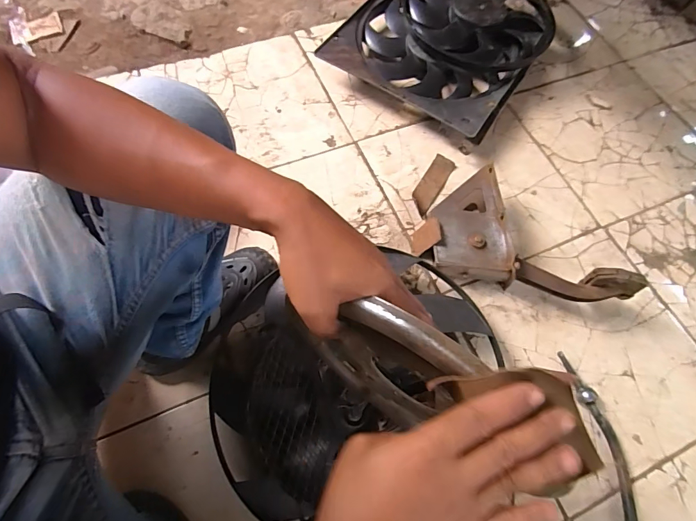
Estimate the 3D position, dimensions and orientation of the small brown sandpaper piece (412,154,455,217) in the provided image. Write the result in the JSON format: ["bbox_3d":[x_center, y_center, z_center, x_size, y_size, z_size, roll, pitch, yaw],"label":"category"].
[{"bbox_3d":[0.187,-0.171,0.869,0.046,0.012,0.155,29,69,12],"label":"small brown sandpaper piece"}]

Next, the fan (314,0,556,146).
[{"bbox_3d":[0.251,-0.574,0.998,0.450,0.103,0.538,30,67,11],"label":"fan"}]

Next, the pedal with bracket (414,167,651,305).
[{"bbox_3d":[0.345,-0.048,0.767,0.368,0.113,0.225,16,65,5],"label":"pedal with bracket"}]

